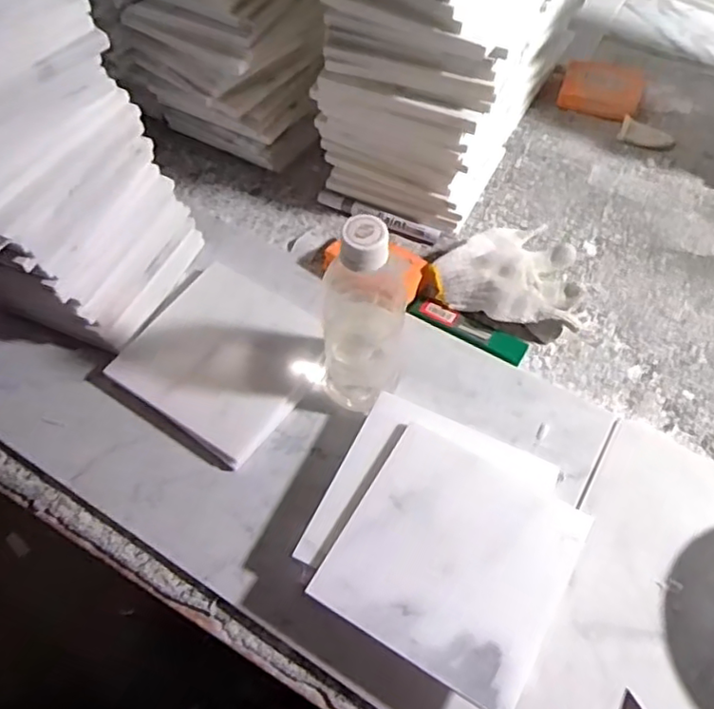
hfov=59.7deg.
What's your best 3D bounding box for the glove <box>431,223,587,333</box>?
[{"bbox_3d":[0.165,-0.086,0.628,0.142,0.054,0.133,-1,58,2],"label":"glove"}]

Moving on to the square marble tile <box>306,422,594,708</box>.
[{"bbox_3d":[0.070,0.145,0.450,0.153,0.008,0.153,26,63,18],"label":"square marble tile"}]

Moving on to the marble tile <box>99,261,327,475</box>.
[{"bbox_3d":[-0.120,-0.001,0.574,0.159,0.018,0.160,30,64,20],"label":"marble tile"}]

